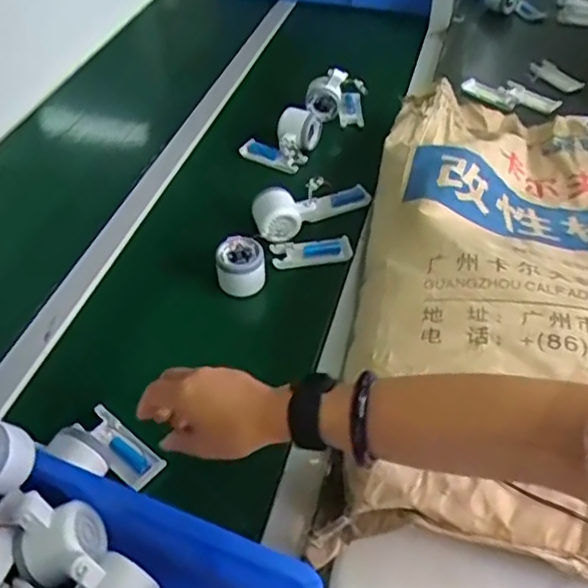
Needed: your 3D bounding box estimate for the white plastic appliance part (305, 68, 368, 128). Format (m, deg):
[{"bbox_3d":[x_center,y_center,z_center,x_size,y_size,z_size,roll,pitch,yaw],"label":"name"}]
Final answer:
[{"bbox_3d":[0.072,-0.331,1.047,0.101,0.079,0.070,-1,45,-1],"label":"white plastic appliance part"}]

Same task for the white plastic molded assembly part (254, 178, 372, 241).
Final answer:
[{"bbox_3d":[0.023,-0.134,0.860,0.166,0.048,0.070,-27,51,-24],"label":"white plastic molded assembly part"}]

